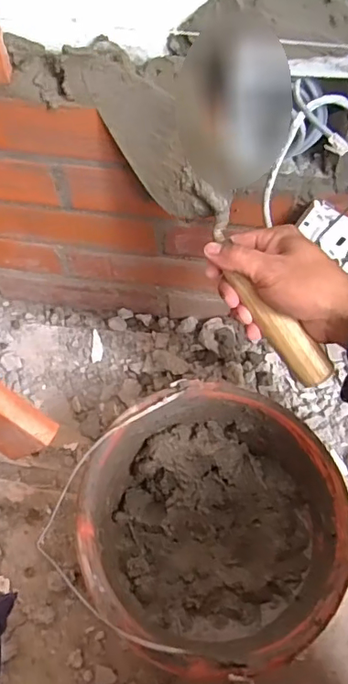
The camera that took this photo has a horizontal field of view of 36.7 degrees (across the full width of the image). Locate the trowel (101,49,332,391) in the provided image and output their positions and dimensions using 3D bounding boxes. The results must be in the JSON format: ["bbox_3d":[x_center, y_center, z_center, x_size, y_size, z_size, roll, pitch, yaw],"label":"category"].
[{"bbox_3d":[0.038,-0.089,0.437,0.059,0.074,0.286,-30,85,-14],"label":"trowel"}]

